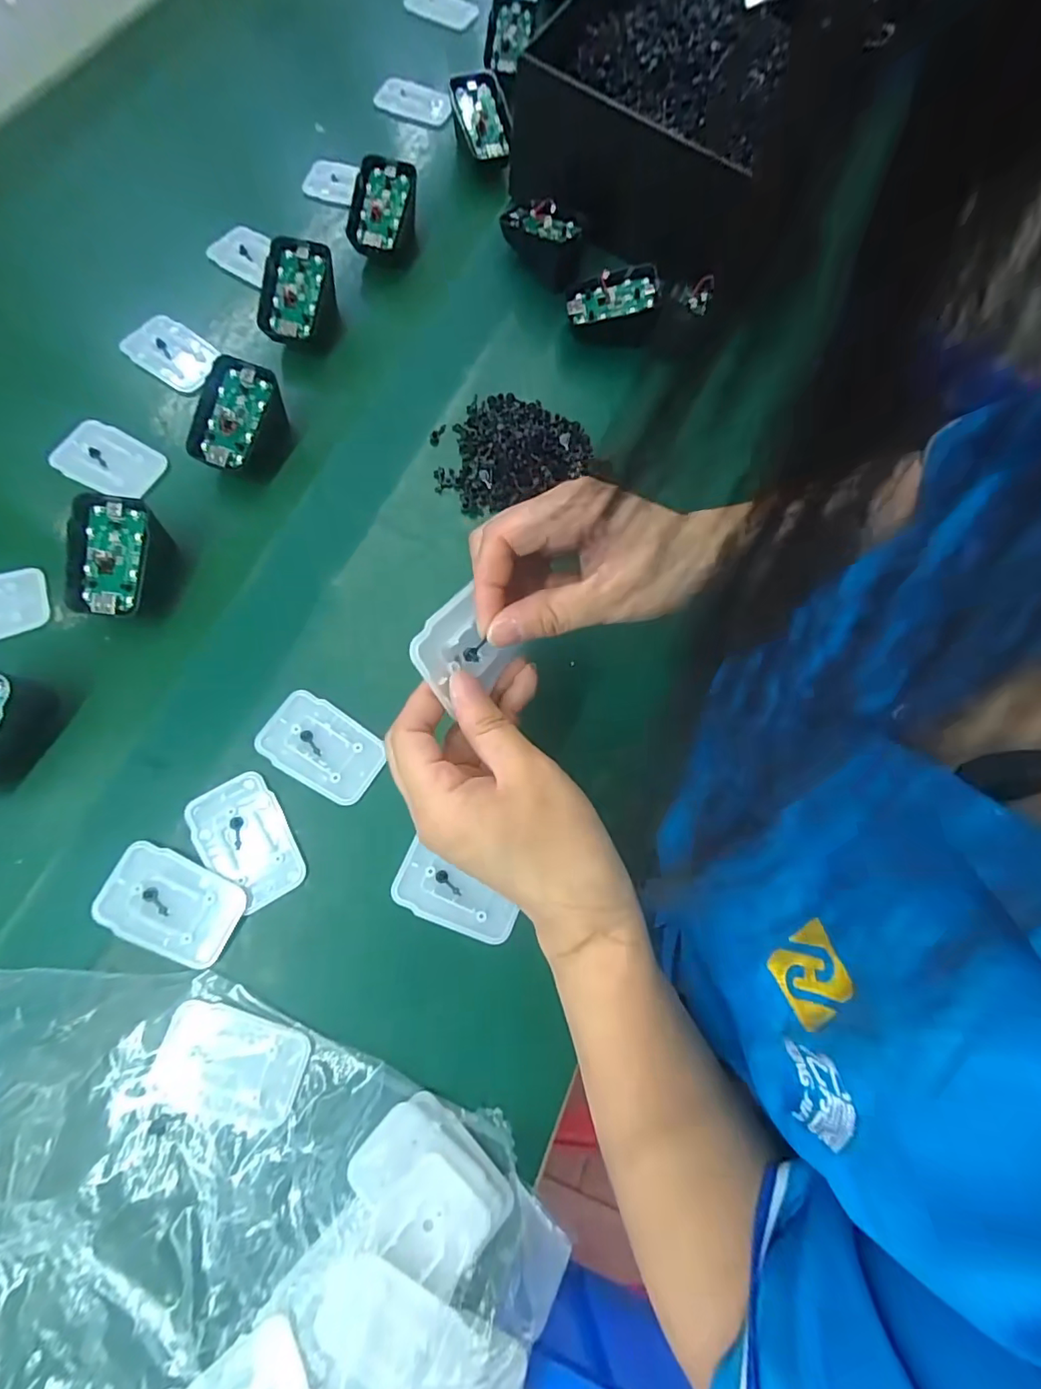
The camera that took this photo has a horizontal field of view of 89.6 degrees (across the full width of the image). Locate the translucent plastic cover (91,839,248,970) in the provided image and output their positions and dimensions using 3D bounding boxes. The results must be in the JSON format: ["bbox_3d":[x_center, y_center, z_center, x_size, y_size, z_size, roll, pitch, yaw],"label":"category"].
[{"bbox_3d":[-0.182,0.109,0.274,0.068,0.008,0.043,25,73,2],"label":"translucent plastic cover"}]

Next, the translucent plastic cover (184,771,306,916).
[{"bbox_3d":[-0.150,0.080,0.286,0.044,0.005,0.069,-28,78,-12],"label":"translucent plastic cover"}]

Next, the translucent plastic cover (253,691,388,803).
[{"bbox_3d":[-0.115,0.030,0.305,0.069,0.006,0.045,33,74,5],"label":"translucent plastic cover"}]

